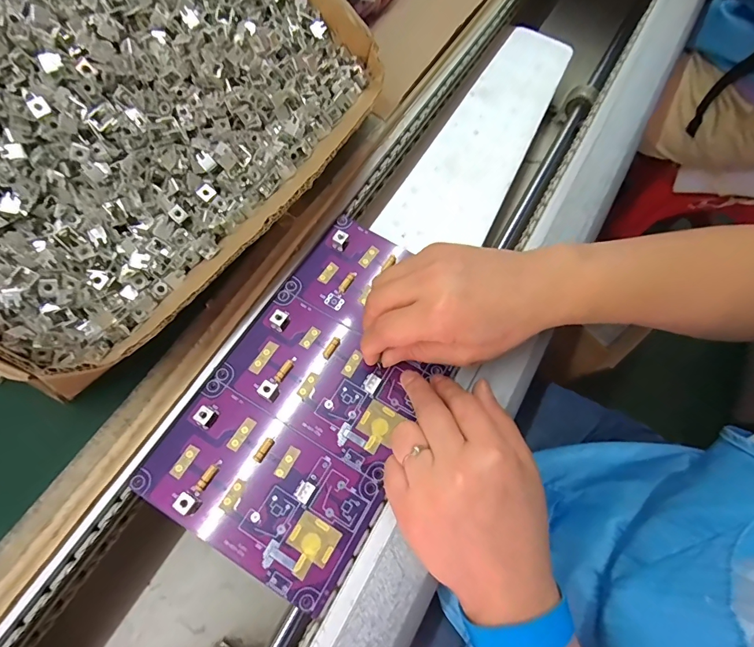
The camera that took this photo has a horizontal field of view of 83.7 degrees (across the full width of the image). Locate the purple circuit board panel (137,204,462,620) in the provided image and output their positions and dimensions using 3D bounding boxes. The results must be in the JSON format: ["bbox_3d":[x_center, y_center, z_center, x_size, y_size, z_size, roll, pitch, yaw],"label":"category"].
[{"bbox_3d":[-0.033,0.041,0.301,0.143,0.008,0.245,30,69,8],"label":"purple circuit board panel"}]

